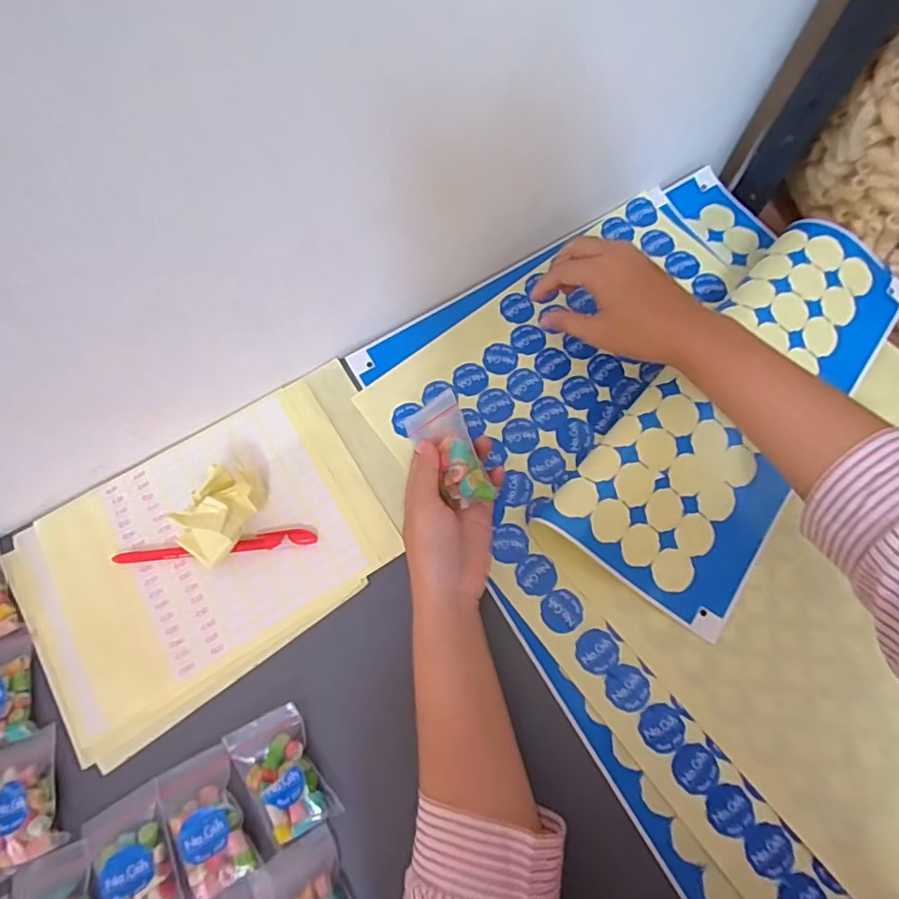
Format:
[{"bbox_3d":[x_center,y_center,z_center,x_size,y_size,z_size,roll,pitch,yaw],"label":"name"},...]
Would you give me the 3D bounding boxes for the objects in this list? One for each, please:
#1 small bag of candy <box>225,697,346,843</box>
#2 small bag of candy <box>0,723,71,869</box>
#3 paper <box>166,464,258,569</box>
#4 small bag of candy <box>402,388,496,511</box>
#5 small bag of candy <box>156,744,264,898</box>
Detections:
[{"bbox_3d":[-0.106,0.204,0.336,0.047,0.015,0.074,-29,73,-8],"label":"small bag of candy"},{"bbox_3d":[-0.271,0.220,0.336,0.045,0.012,0.070,-23,72,-6],"label":"small bag of candy"},{"bbox_3d":[-0.160,0.049,0.377,0.047,0.040,0.064,31,74,11],"label":"paper"},{"bbox_3d":[0.000,0.001,0.360,0.035,0.024,0.075,-25,74,-7],"label":"small bag of candy"},{"bbox_3d":[-0.152,0.230,0.329,0.047,0.012,0.075,-27,73,-8],"label":"small bag of candy"}]

